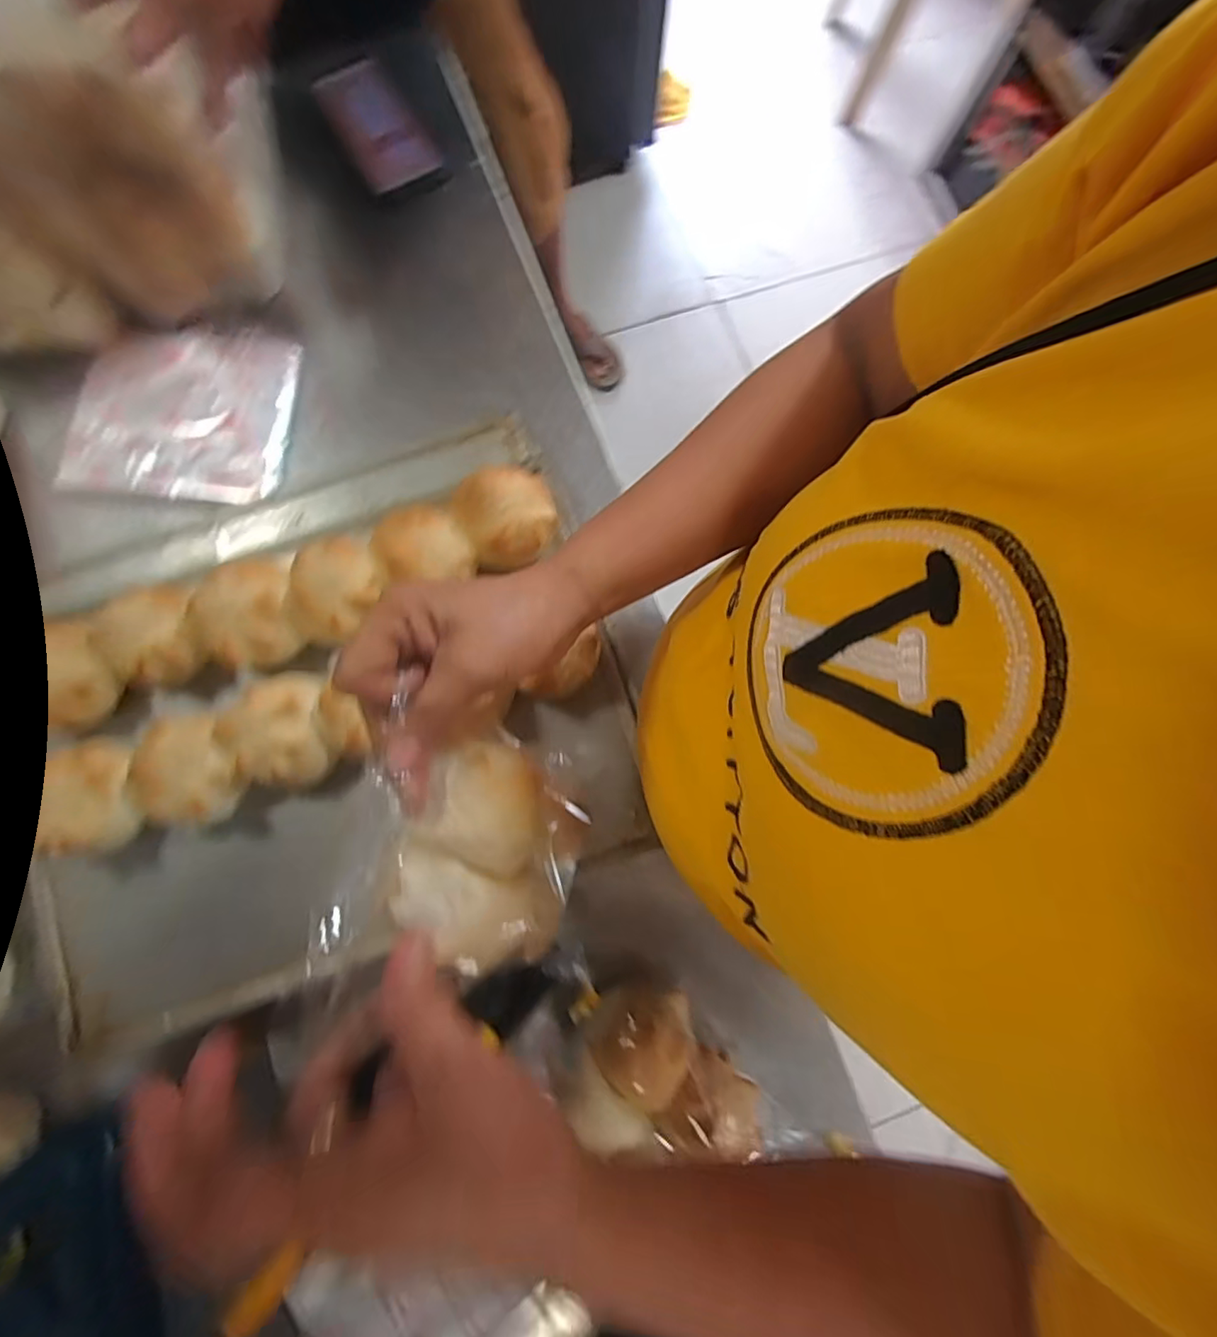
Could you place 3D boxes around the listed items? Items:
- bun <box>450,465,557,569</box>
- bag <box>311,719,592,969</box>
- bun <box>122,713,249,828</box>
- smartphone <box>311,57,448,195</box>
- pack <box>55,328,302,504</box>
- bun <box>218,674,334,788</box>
[{"bbox_3d":[-0.080,-0.121,0.445,0.076,0.059,0.075,-16,80,-4],"label":"bun"},{"bbox_3d":[-0.071,0.090,0.294,0.107,0.050,0.106,22,74,-25],"label":"bag"},{"bbox_3d":[-0.304,0.077,0.409,0.074,0.045,0.081,-35,82,-7],"label":"bun"},{"bbox_3d":[-0.233,-0.545,0.565,0.075,0.010,0.151,-30,82,-7],"label":"smartphone"},{"bbox_3d":[-0.386,-0.232,0.506,0.193,0.030,0.152,4,79,-1],"label":"pack"},{"bbox_3d":[-0.243,0.046,0.417,0.073,0.047,0.085,-7,80,-3],"label":"bun"}]

